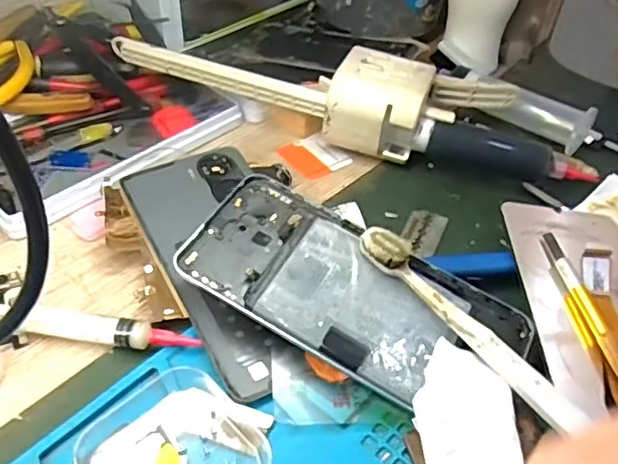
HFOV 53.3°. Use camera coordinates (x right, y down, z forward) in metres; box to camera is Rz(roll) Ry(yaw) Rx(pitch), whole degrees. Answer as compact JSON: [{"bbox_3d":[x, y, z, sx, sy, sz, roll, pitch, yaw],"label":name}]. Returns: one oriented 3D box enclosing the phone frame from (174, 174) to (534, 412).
[{"bbox_3d":[0.020,0.030,0.301,0.162,0.008,0.077,29,54,12],"label":"phone frame"}]

